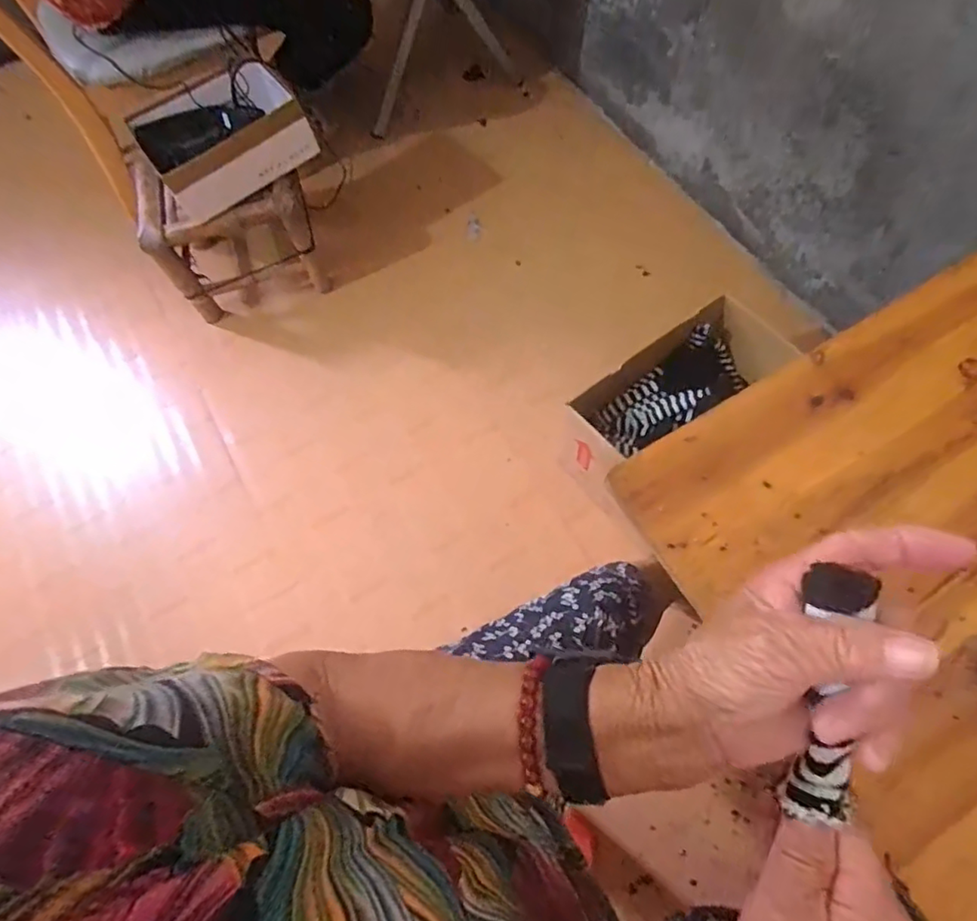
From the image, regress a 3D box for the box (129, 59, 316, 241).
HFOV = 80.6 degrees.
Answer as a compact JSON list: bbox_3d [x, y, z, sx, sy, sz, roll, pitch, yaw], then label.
[{"bbox_3d":[-0.515,-0.612,1.105,0.298,0.123,0.221,-41,71,-14],"label":"box"}]

